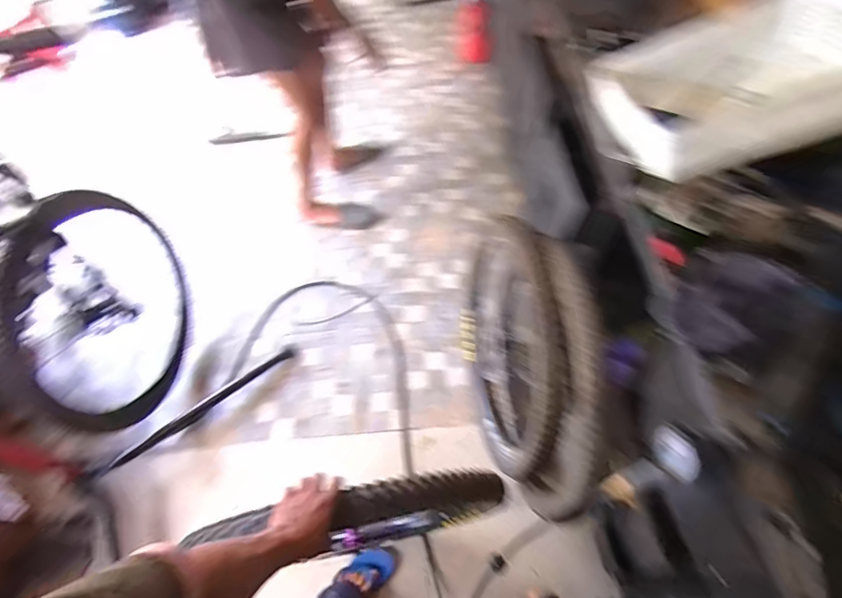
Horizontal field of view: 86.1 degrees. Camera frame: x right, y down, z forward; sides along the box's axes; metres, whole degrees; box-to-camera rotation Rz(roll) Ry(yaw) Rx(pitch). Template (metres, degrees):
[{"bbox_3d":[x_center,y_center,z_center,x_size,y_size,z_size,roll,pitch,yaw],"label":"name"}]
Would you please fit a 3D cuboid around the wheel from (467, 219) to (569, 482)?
[{"bbox_3d":[0.234,0.120,1.200,0.083,0.630,0.623,-1,80,-5],"label":"wheel"}]

